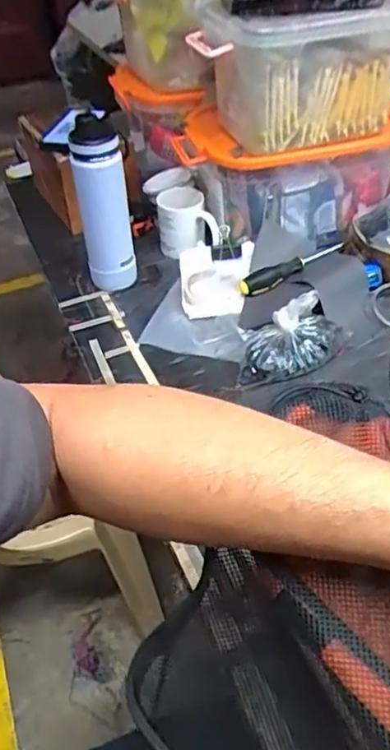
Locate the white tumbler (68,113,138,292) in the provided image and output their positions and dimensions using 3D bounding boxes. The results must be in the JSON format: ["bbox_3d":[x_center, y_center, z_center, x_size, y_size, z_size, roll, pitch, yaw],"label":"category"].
[{"bbox_3d":[-0.138,-0.250,0.898,0.075,0.258,0.063,-11,44,-5],"label":"white tumbler"}]

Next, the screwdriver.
[{"bbox_3d":[0.158,-0.175,0.929,0.200,0.026,0.025,-26,47,-20],"label":"screwdriver"}]

